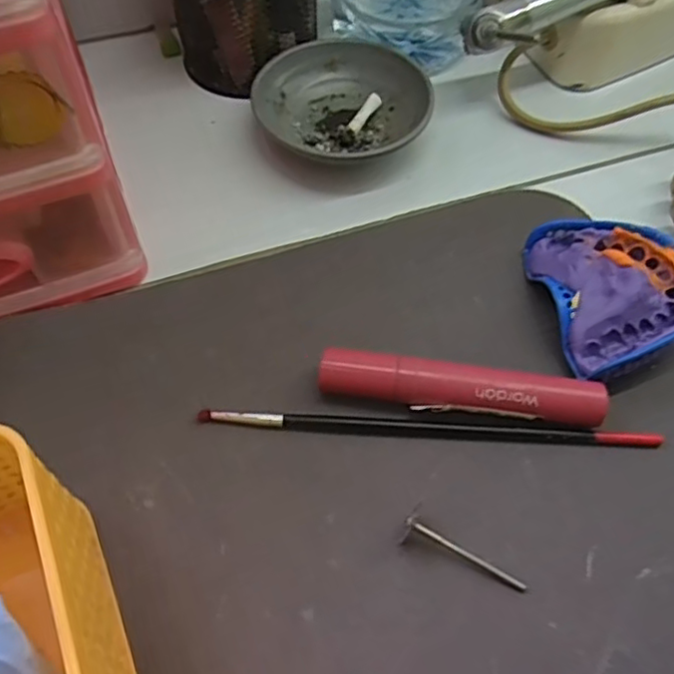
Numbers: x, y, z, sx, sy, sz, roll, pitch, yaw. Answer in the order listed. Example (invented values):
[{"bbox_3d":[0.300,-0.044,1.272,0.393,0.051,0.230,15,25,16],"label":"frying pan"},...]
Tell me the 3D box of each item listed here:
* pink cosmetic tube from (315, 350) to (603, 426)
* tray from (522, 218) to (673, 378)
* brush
[{"bbox_3d":[0.046,0.021,0.243,0.104,0.019,0.016,6,57,5],"label":"pink cosmetic tube"},{"bbox_3d":[0.128,-0.023,0.268,0.084,0.027,0.072,-10,57,-6],"label":"tray"},{"bbox_3d":[0.034,0.034,0.241,0.171,0.008,0.006,2,56,2],"label":"brush"}]

